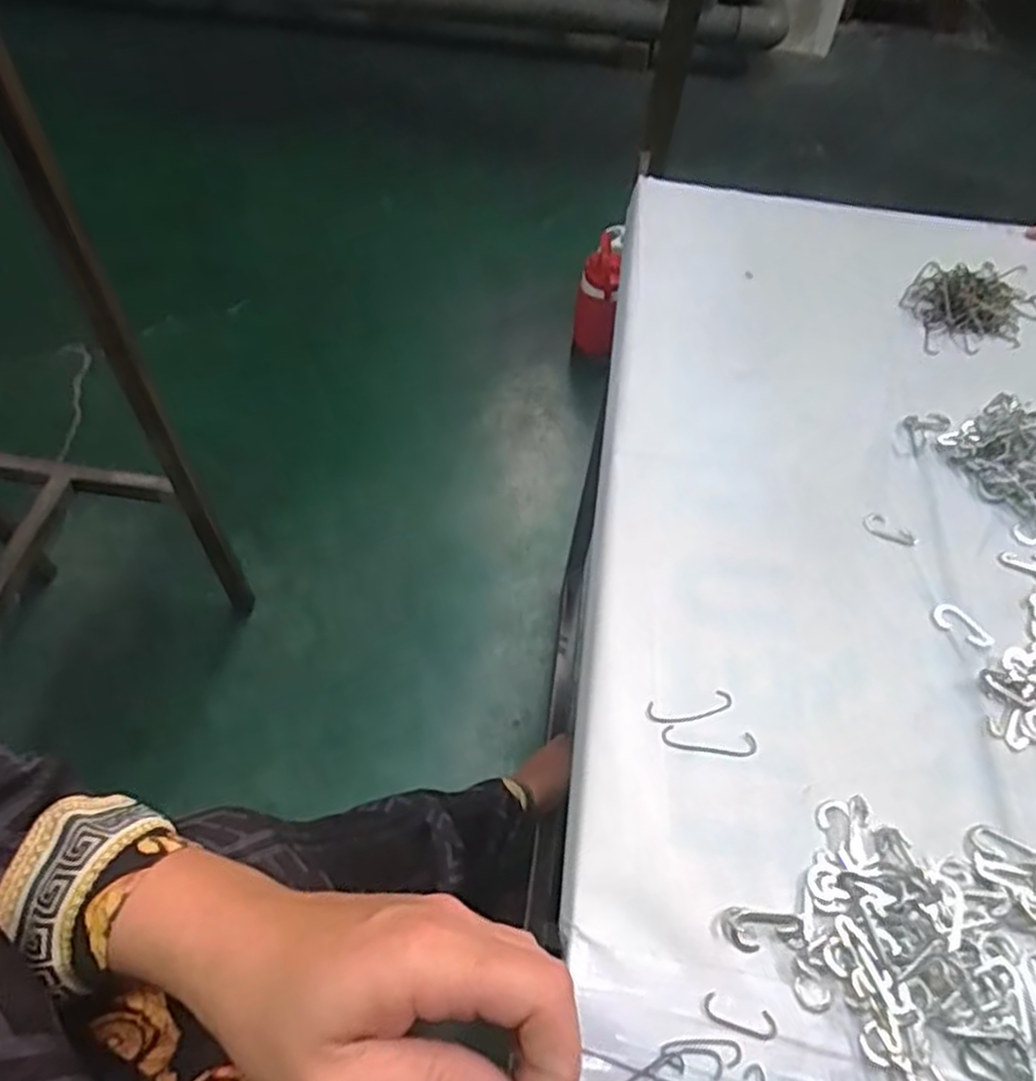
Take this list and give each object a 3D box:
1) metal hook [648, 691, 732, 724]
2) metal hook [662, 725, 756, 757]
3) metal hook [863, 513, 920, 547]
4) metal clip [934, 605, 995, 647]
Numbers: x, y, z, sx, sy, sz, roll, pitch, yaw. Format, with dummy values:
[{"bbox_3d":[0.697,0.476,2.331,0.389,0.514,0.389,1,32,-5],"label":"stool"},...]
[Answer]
[{"bbox_3d":[0.102,0.098,0.435,0.052,0.004,0.015,-8,56,-10],"label":"metal hook"},{"bbox_3d":[0.110,0.115,0.425,0.053,0.004,0.014,5,55,-1],"label":"metal hook"},{"bbox_3d":[0.263,-0.007,0.523,0.038,0.004,0.020,36,60,20],"label":"metal hook"},{"bbox_3d":[0.286,0.054,0.475,0.036,0.004,0.021,36,60,20],"label":"metal clip"}]

